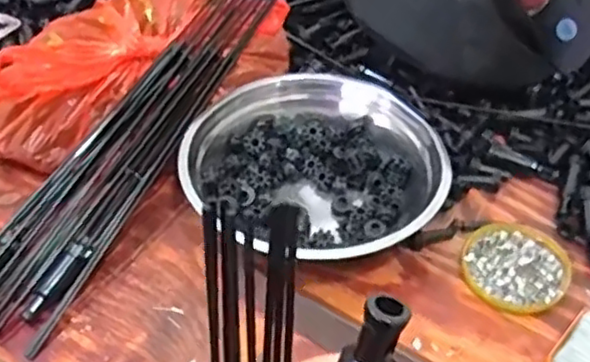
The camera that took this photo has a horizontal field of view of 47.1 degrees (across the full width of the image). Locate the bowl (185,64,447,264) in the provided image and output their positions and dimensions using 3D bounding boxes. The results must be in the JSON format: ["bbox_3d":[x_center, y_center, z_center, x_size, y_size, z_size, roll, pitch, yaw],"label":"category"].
[{"bbox_3d":[0.013,-0.013,0.583,0.213,0.076,0.207,0,44,0],"label":"bowl"}]

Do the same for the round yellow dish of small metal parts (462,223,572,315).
[{"bbox_3d":[0.180,0.069,0.552,0.081,0.010,0.083,0,44,0],"label":"round yellow dish of small metal parts"}]

